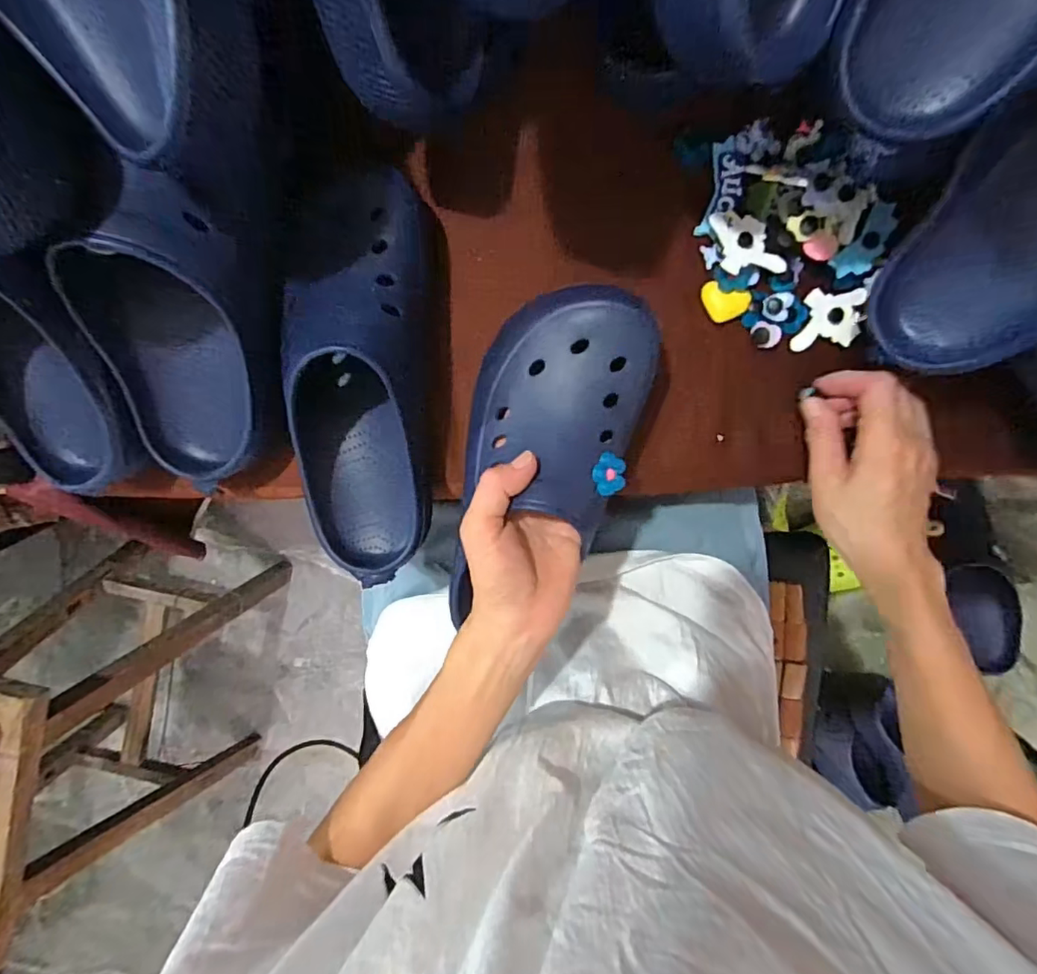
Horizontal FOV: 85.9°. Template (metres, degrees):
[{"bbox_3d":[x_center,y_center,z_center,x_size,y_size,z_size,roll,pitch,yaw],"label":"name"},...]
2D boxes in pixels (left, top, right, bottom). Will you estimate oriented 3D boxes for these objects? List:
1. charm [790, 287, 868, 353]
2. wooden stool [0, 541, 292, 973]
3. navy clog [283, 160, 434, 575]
[{"bbox_3d":[0.213,-0.115,0.383,0.040,0.010,0.039,1,97,2],"label":"charm"},{"bbox_3d":[-0.635,0.348,0.858,0.291,0.496,0.389,12,97,0],"label":"wooden stool"},{"bbox_3d":[-0.105,-0.069,0.357,0.086,0.077,0.263,2,97,2],"label":"navy clog"}]

